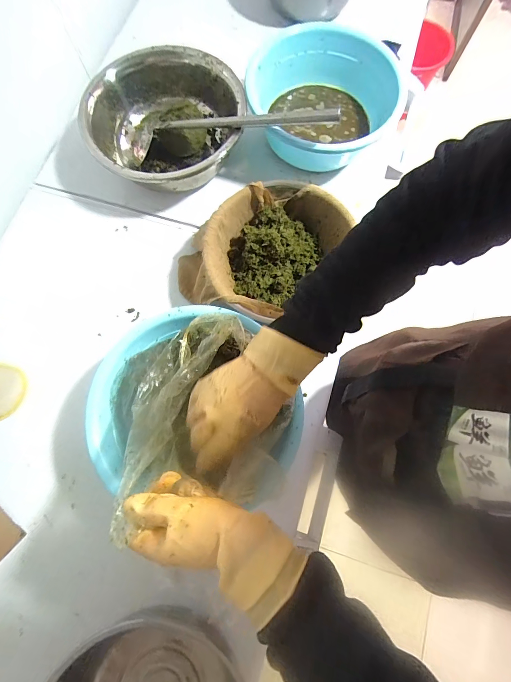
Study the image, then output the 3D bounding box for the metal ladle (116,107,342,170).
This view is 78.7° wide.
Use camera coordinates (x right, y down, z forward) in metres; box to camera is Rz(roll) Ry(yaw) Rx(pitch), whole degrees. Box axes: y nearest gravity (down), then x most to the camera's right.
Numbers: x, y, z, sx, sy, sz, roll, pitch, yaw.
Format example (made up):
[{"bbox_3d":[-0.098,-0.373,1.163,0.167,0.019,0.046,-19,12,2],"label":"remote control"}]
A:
[{"bbox_3d":[-0.085,-0.457,0.664,0.521,0.058,0.134,7,76,18],"label":"metal ladle"}]

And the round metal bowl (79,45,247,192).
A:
[{"bbox_3d":[-0.192,-0.475,0.699,0.311,0.145,0.333,0,76,0],"label":"round metal bowl"}]

